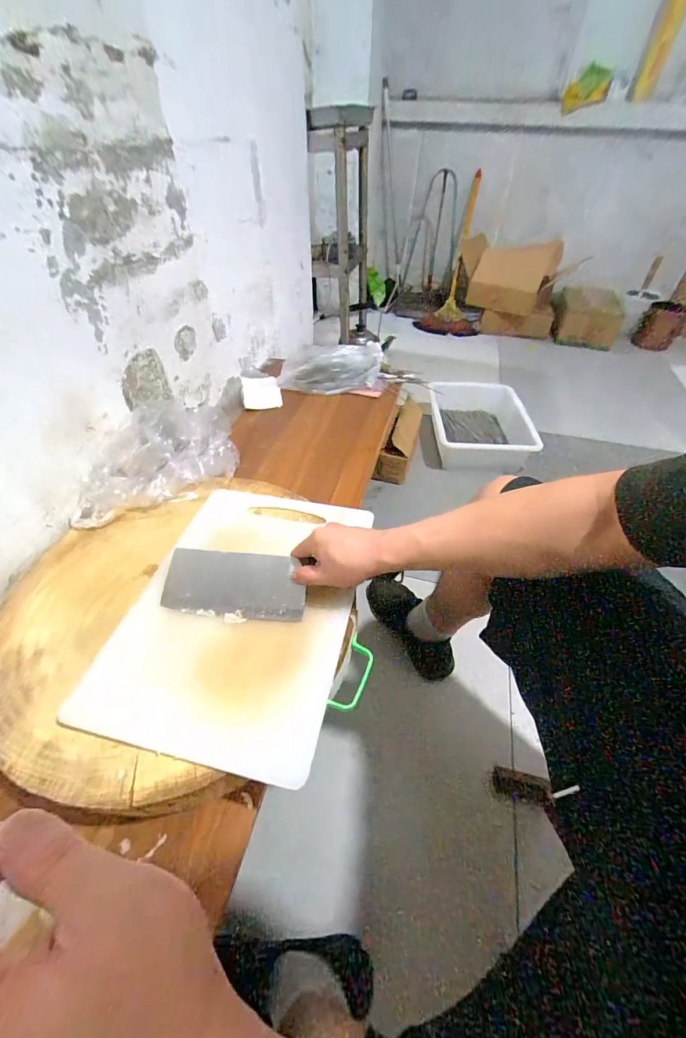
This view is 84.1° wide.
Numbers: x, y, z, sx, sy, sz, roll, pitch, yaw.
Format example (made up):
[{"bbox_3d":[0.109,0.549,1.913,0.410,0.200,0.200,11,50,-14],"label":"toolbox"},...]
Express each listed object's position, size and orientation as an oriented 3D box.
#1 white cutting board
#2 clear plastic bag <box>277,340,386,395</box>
[{"bbox_3d":[-0.127,0.100,0.499,0.271,0.021,0.367,10,47,8],"label":"white cutting board"},{"bbox_3d":[-0.030,-0.410,1.030,0.284,0.078,0.145,-3,47,-4],"label":"clear plastic bag"}]

